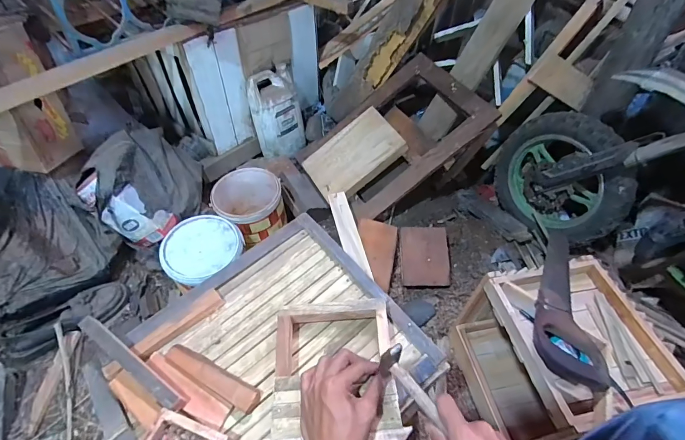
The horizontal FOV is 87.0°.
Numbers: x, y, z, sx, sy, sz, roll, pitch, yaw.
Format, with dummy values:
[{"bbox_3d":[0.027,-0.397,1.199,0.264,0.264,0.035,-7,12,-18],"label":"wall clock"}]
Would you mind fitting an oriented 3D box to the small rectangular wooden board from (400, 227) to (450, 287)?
[{"bbox_3d":[0.220,0.097,0.963,0.127,0.027,0.159,1,72,-6],"label":"small rectangular wooden board"}]

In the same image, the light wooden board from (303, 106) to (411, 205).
[{"bbox_3d":[0.033,-0.199,1.112,0.286,0.027,0.197,-38,66,3],"label":"light wooden board"}]

